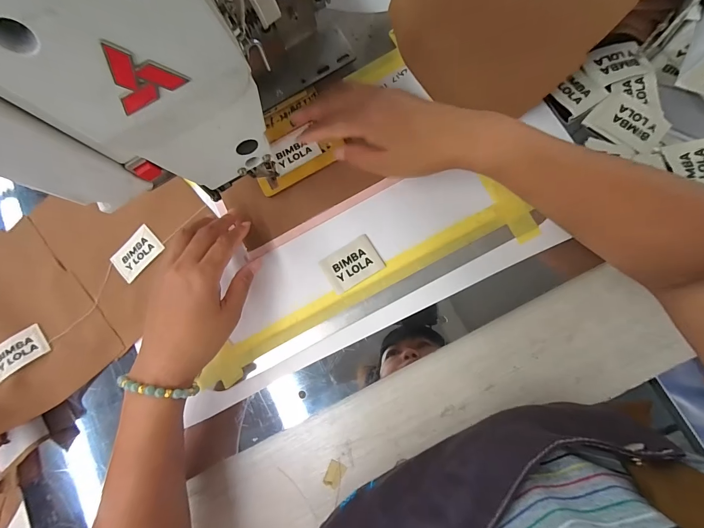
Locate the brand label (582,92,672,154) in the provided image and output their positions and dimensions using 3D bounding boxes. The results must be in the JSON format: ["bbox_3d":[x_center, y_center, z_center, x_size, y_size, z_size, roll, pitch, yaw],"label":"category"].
[{"bbox_3d":[0.274,-0.140,0.322,0.065,0.005,0.045,40,88,12],"label":"brand label"}]

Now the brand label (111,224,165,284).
[{"bbox_3d":[-0.247,-0.012,0.371,0.035,0.004,0.057,43,88,12],"label":"brand label"}]

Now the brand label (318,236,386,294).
[{"bbox_3d":[0.000,0.000,0.340,0.058,0.004,0.042,-32,78,1],"label":"brand label"}]

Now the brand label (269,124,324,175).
[{"bbox_3d":[-0.065,-0.128,0.366,0.052,0.006,0.039,-27,84,4],"label":"brand label"}]

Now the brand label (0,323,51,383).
[{"bbox_3d":[-0.374,0.099,0.361,0.057,0.006,0.038,-39,82,-21],"label":"brand label"}]

